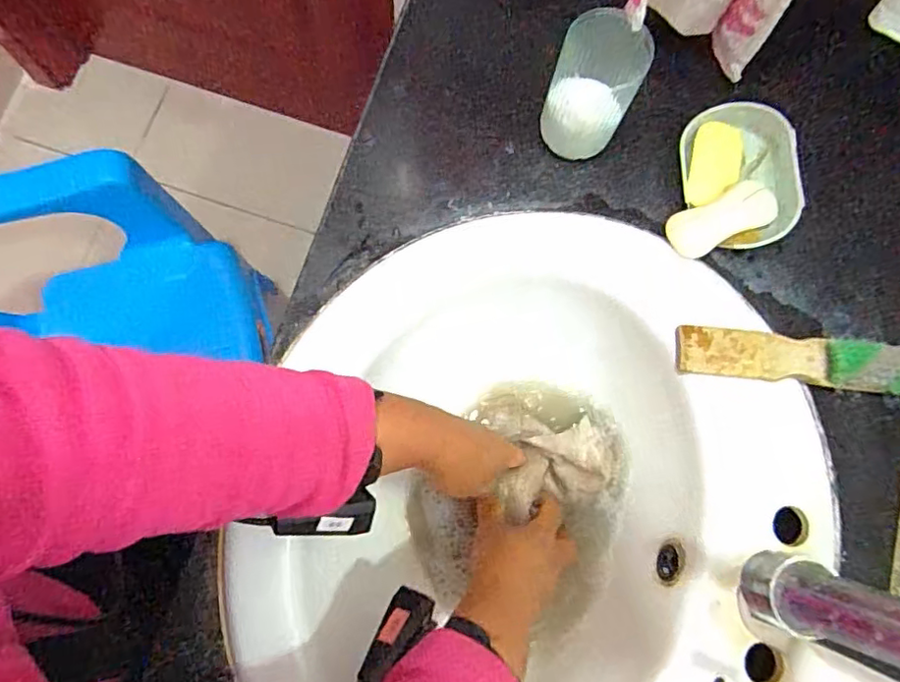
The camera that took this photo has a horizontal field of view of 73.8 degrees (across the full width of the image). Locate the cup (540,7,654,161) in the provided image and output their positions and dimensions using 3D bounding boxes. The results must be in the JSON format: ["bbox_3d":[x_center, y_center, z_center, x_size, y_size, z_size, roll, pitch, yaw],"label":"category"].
[{"bbox_3d":[0.115,-0.199,0.481,0.066,0.102,0.065,0,77,0],"label":"cup"}]

